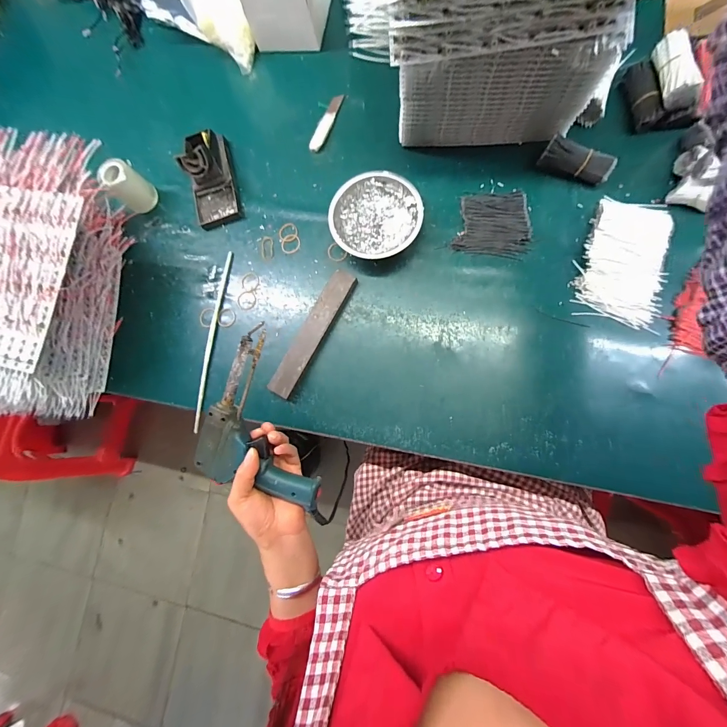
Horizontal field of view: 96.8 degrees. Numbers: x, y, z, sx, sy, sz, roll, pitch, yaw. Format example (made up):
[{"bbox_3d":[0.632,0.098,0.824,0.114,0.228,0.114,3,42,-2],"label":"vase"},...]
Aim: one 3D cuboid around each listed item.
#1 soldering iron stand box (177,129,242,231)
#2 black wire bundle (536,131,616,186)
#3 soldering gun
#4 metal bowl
[{"bbox_3d":[-0.246,-0.297,0.501,0.073,0.066,0.140,-14,83,6],"label":"soldering iron stand box"},{"bbox_3d":[0.289,-0.274,0.437,0.089,0.037,0.026,28,89,9],"label":"black wire bundle"},{"bbox_3d":[-0.136,0.078,0.367,0.128,0.043,0.203,-19,82,6],"label":"soldering gun"},{"bbox_3d":[0.018,-0.209,0.464,0.124,0.042,0.116,-1,85,8],"label":"metal bowl"}]

